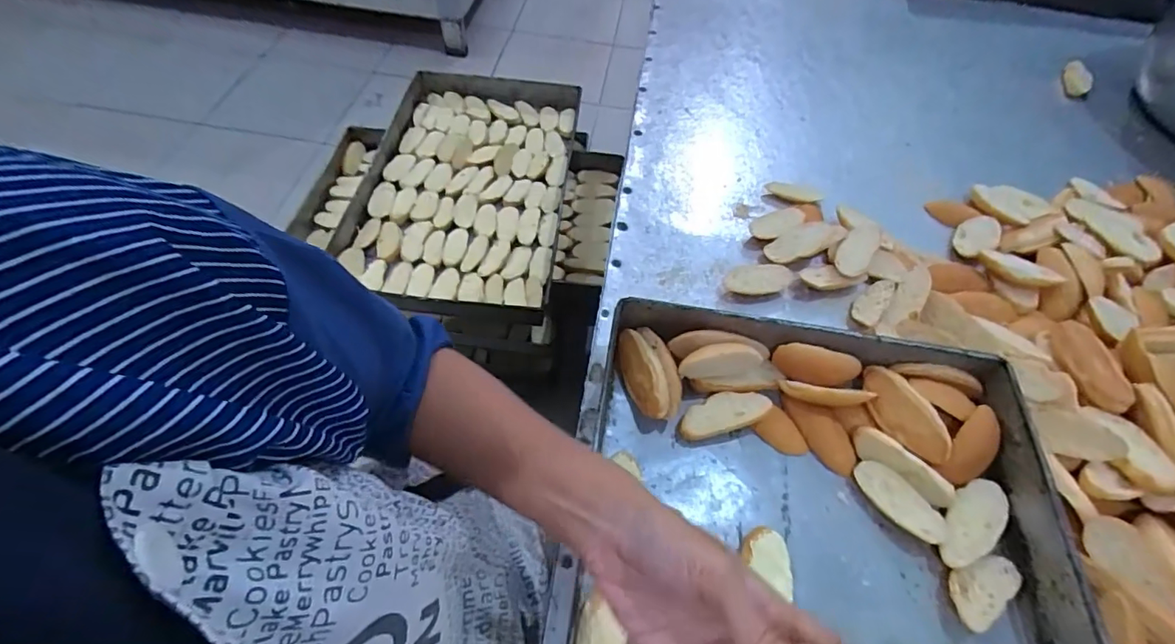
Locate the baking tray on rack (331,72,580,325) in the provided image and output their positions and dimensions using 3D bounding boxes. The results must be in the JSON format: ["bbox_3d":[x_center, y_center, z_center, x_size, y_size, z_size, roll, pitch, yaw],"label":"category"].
[{"bbox_3d":[-0.235,-0.277,1.028,0.382,0.077,0.657,6,55,1],"label":"baking tray on rack"}]

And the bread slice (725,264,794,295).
[{"bbox_3d":[0.190,-0.049,0.580,0.074,0.007,0.038,-8,54,0],"label":"bread slice"}]

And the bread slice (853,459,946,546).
[{"bbox_3d":[0.268,0.153,0.449,0.035,0.013,0.079,-35,64,-24],"label":"bread slice"}]

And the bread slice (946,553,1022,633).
[{"bbox_3d":[0.314,0.210,0.415,0.069,0.010,0.036,-32,63,-23],"label":"bread slice"}]

